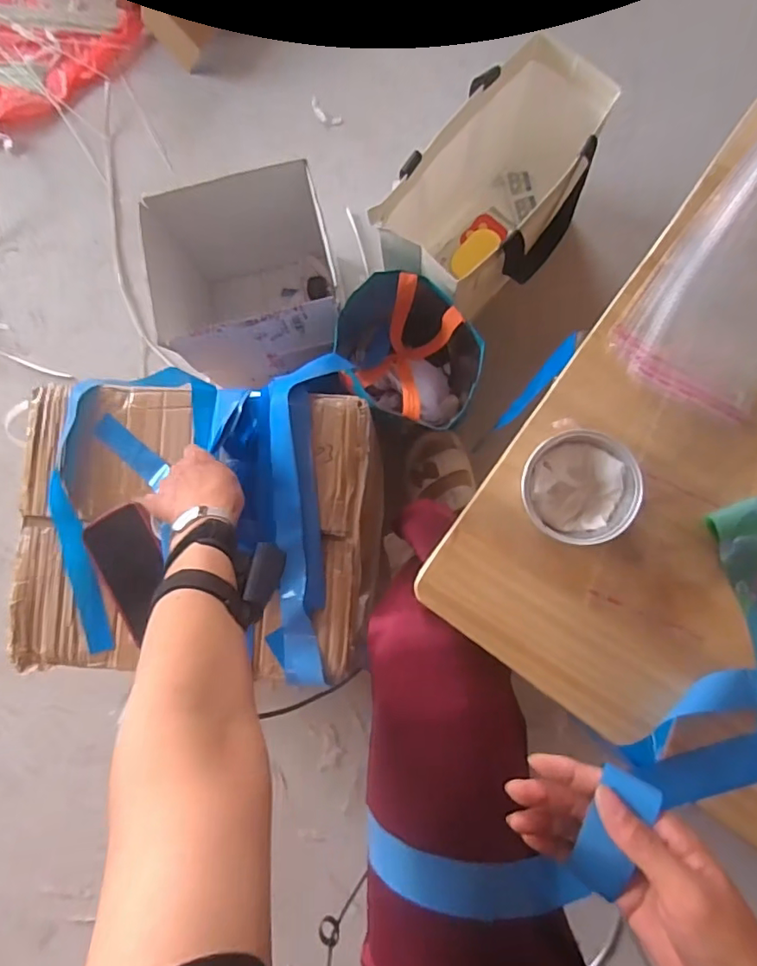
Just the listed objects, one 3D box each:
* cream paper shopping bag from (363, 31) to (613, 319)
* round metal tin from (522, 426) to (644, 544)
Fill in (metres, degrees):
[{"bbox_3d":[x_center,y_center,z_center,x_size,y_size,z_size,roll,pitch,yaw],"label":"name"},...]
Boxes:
[{"bbox_3d":[0.185,-0.427,0.882,0.213,0.289,0.378,43,89,5],"label":"cream paper shopping bag"},{"bbox_3d":[0.147,0.004,0.406,0.080,0.038,0.079,0,84,4],"label":"round metal tin"}]

